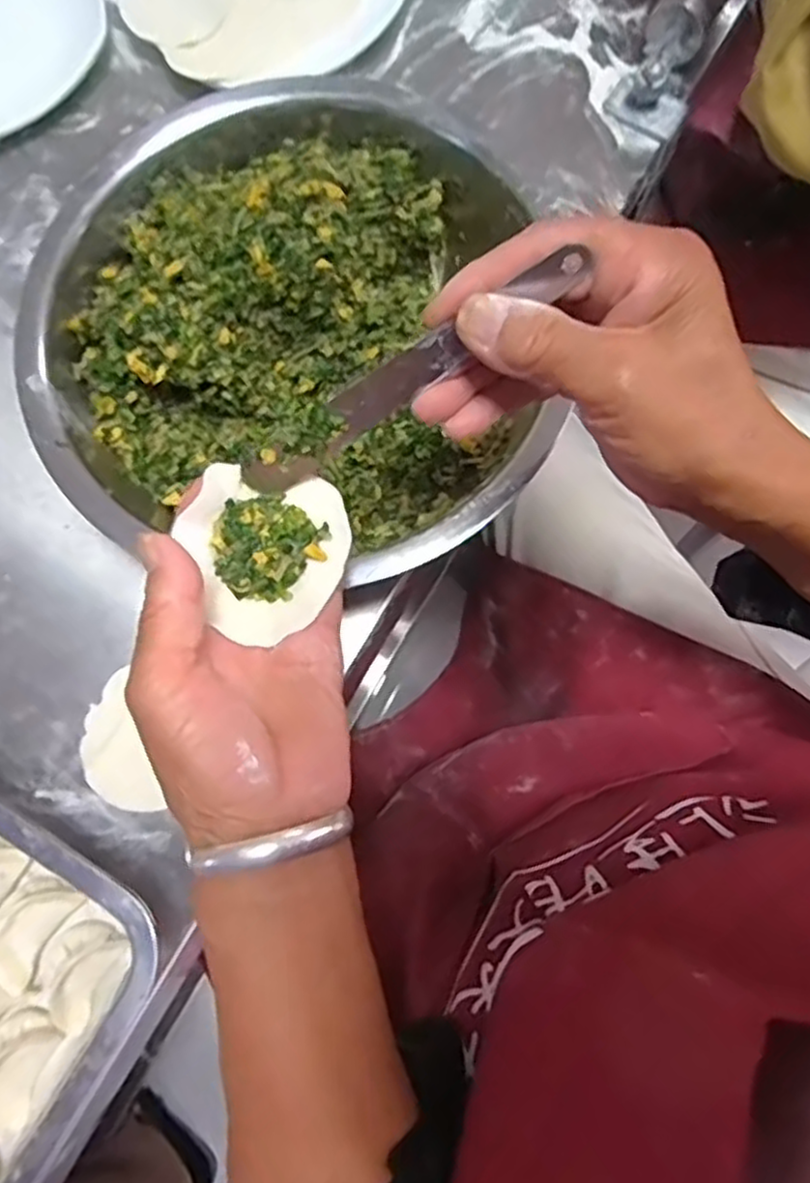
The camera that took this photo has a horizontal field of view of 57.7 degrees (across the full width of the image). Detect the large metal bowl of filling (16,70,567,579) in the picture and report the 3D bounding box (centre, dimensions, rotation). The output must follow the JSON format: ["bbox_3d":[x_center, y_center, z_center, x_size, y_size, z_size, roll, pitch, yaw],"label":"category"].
[{"bbox_3d":[-0.065,-0.144,0.413,0.257,0.100,0.266,0,77,1],"label":"large metal bowl of filling"}]

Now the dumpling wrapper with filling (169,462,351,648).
[{"bbox_3d":[-0.058,-0.016,0.302,0.065,0.020,0.066,10,77,4],"label":"dumpling wrapper with filling"}]

